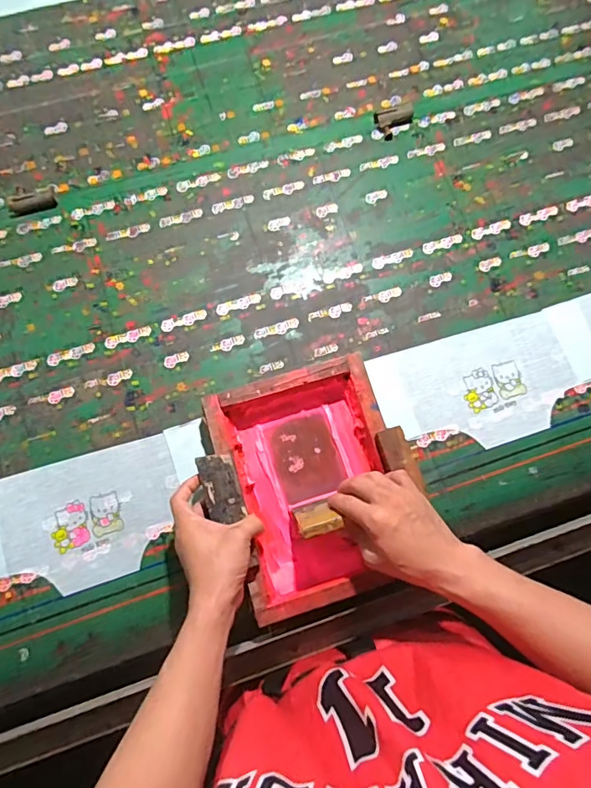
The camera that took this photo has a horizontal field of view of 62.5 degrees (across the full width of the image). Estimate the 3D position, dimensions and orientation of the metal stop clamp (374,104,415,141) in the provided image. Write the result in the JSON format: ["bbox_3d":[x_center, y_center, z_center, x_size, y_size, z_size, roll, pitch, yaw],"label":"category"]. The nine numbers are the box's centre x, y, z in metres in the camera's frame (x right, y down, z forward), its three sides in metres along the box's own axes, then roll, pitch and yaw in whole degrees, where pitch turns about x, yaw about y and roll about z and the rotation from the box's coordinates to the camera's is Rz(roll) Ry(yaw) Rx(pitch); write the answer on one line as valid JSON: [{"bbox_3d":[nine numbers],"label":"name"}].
[{"bbox_3d":[0.152,-0.411,0.734,0.061,0.012,0.044,-20,75,-5],"label":"metal stop clamp"}]

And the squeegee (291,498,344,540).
[{"bbox_3d":[0.023,0.136,0.540,0.043,0.062,0.011,-22,106,-5],"label":"squeegee"}]

